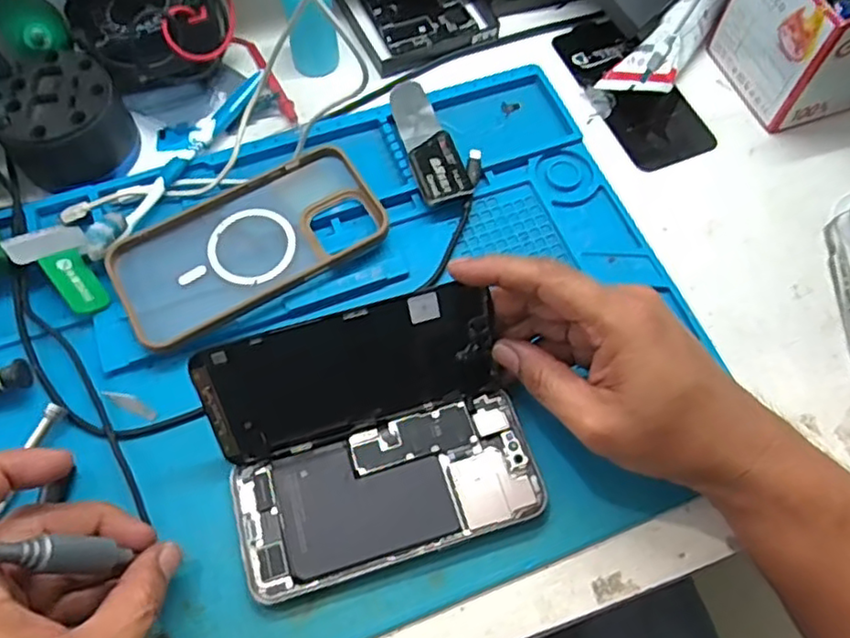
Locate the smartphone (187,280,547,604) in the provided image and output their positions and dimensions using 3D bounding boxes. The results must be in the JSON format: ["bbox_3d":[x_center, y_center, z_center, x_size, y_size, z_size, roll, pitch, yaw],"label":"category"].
[{"bbox_3d":[-0.026,0.061,0.330,0.156,0.063,0.116,-15,65,-8],"label":"smartphone"}]

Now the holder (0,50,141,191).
[{"bbox_3d":[-0.244,-0.134,0.437,0.078,0.054,0.071,0,64,-1],"label":"holder"}]

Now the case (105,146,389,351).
[{"bbox_3d":[-0.113,-0.050,0.409,0.163,0.018,0.088,-30,68,-15],"label":"case"}]

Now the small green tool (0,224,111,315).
[{"bbox_3d":[-0.225,-0.029,0.394,0.042,0.011,0.064,-20,77,-29],"label":"small green tool"}]

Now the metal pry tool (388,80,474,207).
[{"bbox_3d":[0.001,-0.127,0.450,0.034,0.005,0.112,-18,62,-5],"label":"metal pry tool"}]

